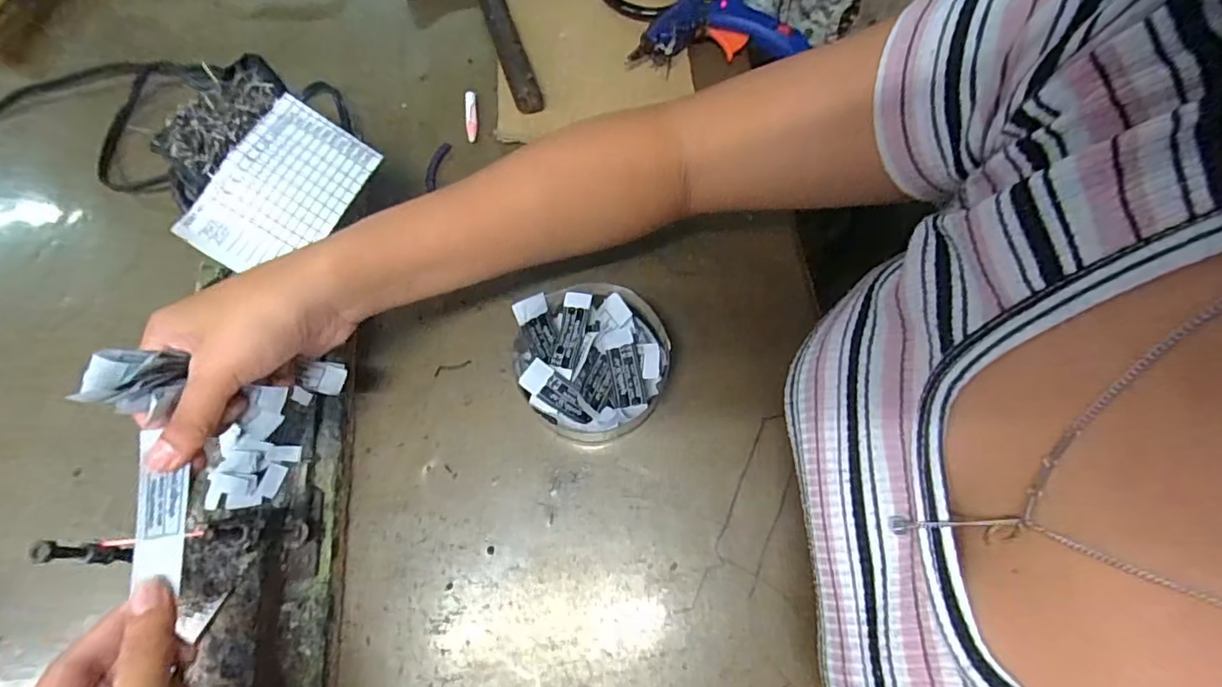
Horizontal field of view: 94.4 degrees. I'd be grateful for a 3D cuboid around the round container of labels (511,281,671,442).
[{"bbox_3d":[-0.012,0.012,0.370,0.095,0.044,0.097,0,70,1],"label":"round container of labels"}]

